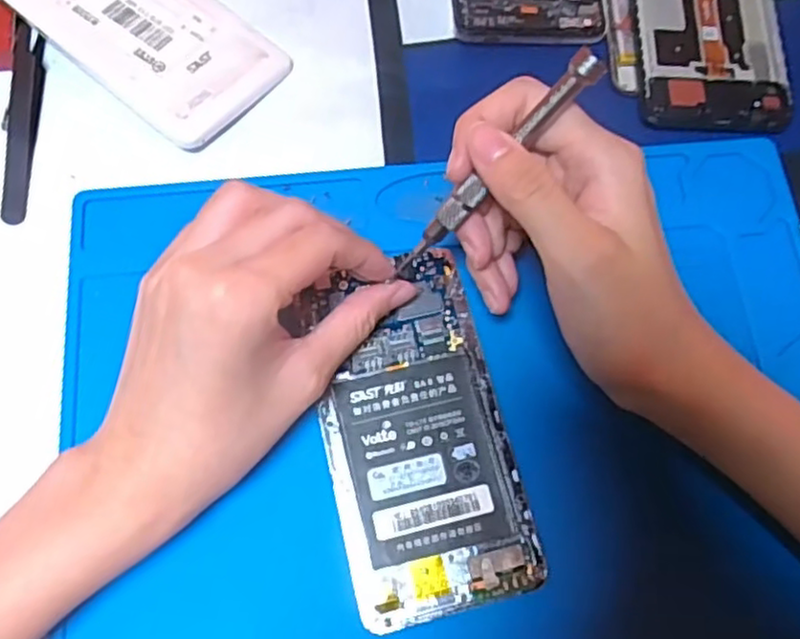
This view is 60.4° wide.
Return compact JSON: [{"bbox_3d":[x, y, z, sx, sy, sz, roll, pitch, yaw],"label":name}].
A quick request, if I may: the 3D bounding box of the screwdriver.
[{"bbox_3d":[0.032,-0.051,0.240,0.009,0.007,0.099,49,117,13],"label":"screwdriver"}]

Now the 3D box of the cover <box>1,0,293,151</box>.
[{"bbox_3d":[-0.125,-0.143,0.326,0.140,0.006,0.072,39,69,7],"label":"cover"}]

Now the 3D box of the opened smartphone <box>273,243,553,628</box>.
[{"bbox_3d":[0.006,0.044,0.271,0.073,0.005,0.135,-15,73,-5],"label":"opened smartphone"}]

